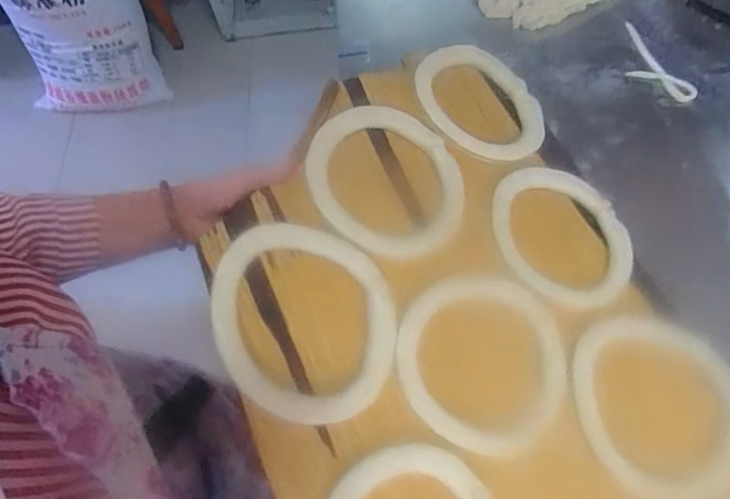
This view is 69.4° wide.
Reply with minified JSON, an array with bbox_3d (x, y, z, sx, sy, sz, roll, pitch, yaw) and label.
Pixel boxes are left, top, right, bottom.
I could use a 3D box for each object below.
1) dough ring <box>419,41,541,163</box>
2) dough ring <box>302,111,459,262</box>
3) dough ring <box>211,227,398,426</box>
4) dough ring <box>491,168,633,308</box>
[{"bbox_3d":[0.137,-0.174,0.616,0.154,0.017,0.162,9,63,-17],"label":"dough ring"},{"bbox_3d":[0.026,-0.069,0.532,0.169,0.011,0.163,7,64,-15],"label":"dough ring"},{"bbox_3d":[-0.051,0.060,0.450,0.158,0.011,0.162,5,67,-13],"label":"dough ring"},{"bbox_3d":[0.211,-0.015,0.568,0.157,0.029,0.145,26,71,14],"label":"dough ring"}]

